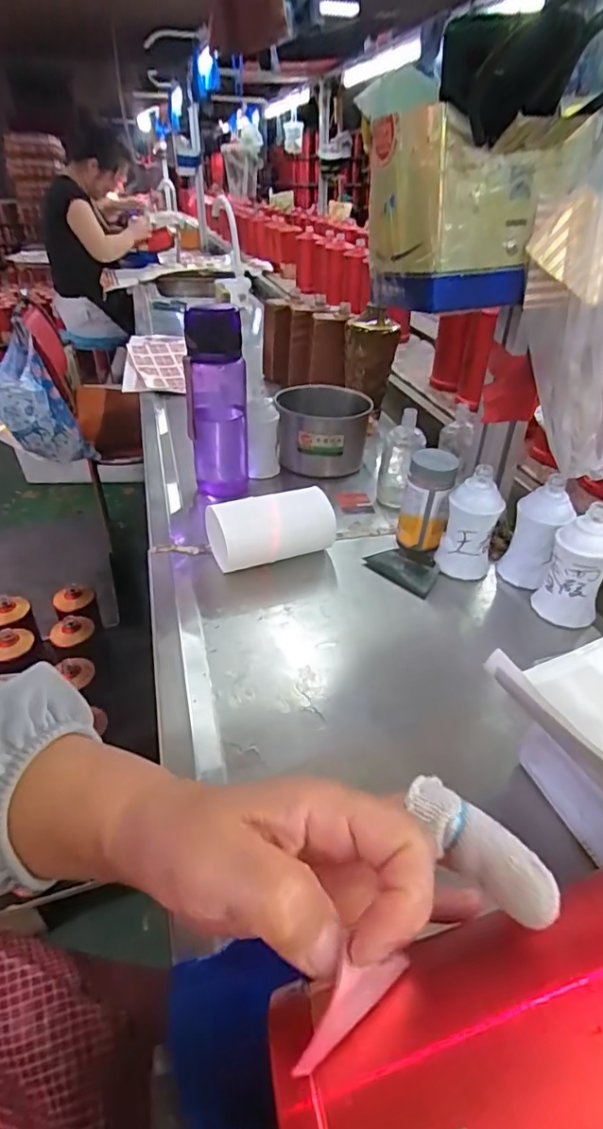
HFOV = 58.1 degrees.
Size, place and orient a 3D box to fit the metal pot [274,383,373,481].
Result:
[{"bbox_3d":[0.031,-0.194,0.790,0.132,0.095,0.122,0,36,0],"label":"metal pot"}]

